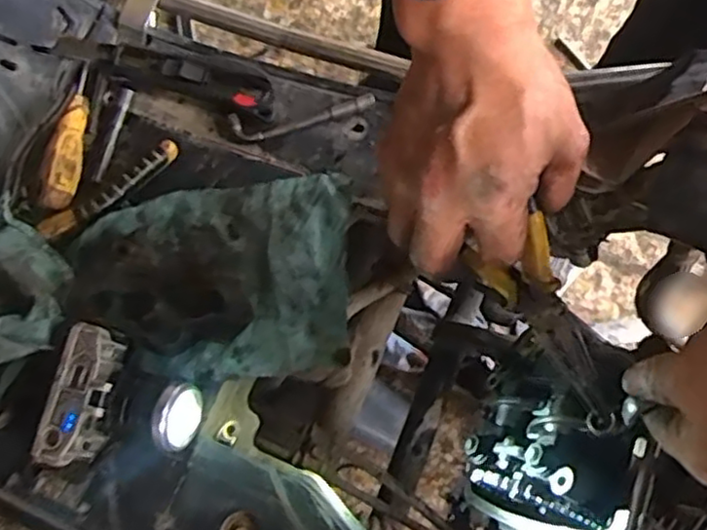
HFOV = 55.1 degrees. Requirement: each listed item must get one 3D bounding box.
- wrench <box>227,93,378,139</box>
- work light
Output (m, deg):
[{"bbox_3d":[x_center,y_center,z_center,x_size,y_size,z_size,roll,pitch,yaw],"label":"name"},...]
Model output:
[{"bbox_3d":[-0.039,-0.112,0.516,0.109,0.018,0.021,-5,71,-4],"label":"wrench"},{"bbox_3d":[-0.141,0.092,0.423,0.086,0.052,0.080,17,71,4],"label":"work light"}]

